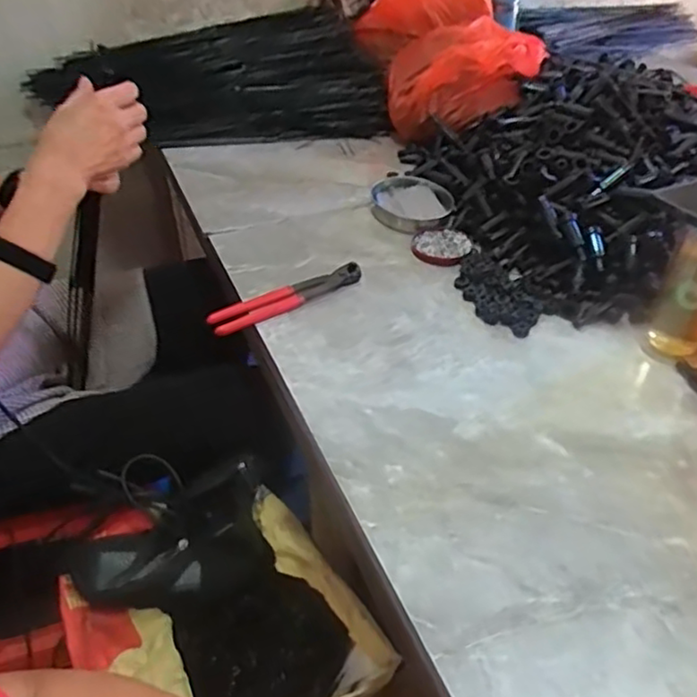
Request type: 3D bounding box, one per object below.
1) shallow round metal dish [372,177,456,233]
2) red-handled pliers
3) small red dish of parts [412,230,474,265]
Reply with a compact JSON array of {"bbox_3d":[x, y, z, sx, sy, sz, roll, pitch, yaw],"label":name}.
[{"bbox_3d":[0.095,-0.218,0.988,0.118,0.025,0.129,0,39,0],"label":"shallow round metal dish"},{"bbox_3d":[-0.071,-0.061,0.800,0.197,0.016,0.036,-23,45,-25],"label":"red-handled pliers"},{"bbox_3d":[0.126,-0.137,0.901,0.078,0.010,0.076,9,40,10],"label":"small red dish of parts"}]

